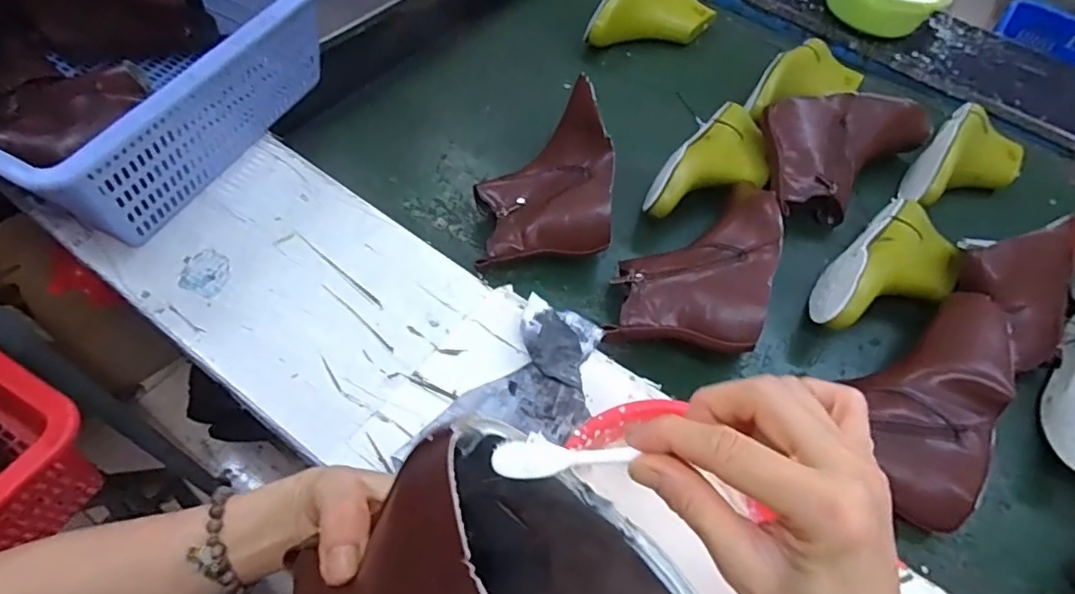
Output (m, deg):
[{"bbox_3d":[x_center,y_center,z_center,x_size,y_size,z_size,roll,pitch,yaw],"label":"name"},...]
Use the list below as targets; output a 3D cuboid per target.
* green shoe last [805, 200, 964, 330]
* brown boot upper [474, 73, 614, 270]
[{"bbox_3d":[0.396,-0.022,0.646,0.228,0.075,0.112,-39,68,-25],"label":"green shoe last"},{"bbox_3d":[0.006,-0.144,0.671,0.153,0.101,0.218,-1,59,-5],"label":"brown boot upper"}]

